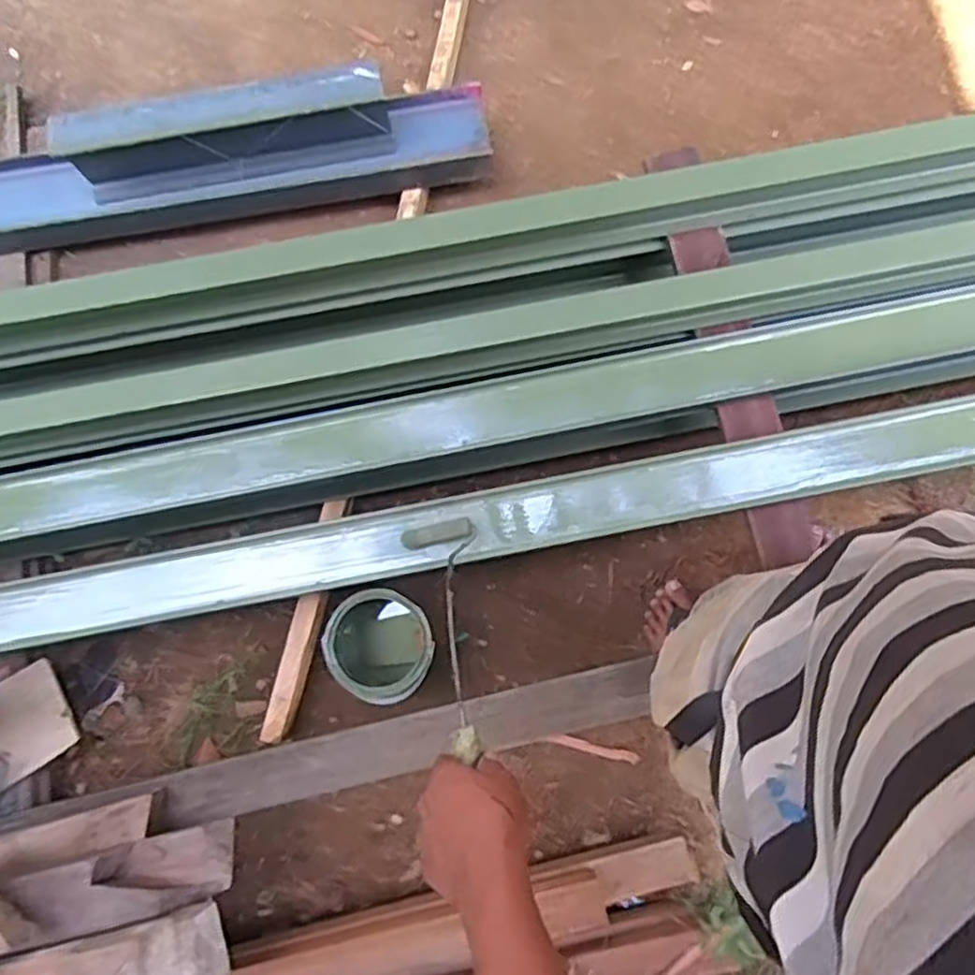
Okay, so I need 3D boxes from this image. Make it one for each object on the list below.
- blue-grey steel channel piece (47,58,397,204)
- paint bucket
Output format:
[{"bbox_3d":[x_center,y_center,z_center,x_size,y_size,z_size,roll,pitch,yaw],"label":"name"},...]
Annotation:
[{"bbox_3d":[-0.463,-0.635,1.320,0.578,0.161,0.094,-9,81,2],"label":"blue-grey steel channel piece"},{"bbox_3d":[-0.168,0.258,1.205,0.163,0.170,0.158,-1,82,4],"label":"paint bucket"}]

